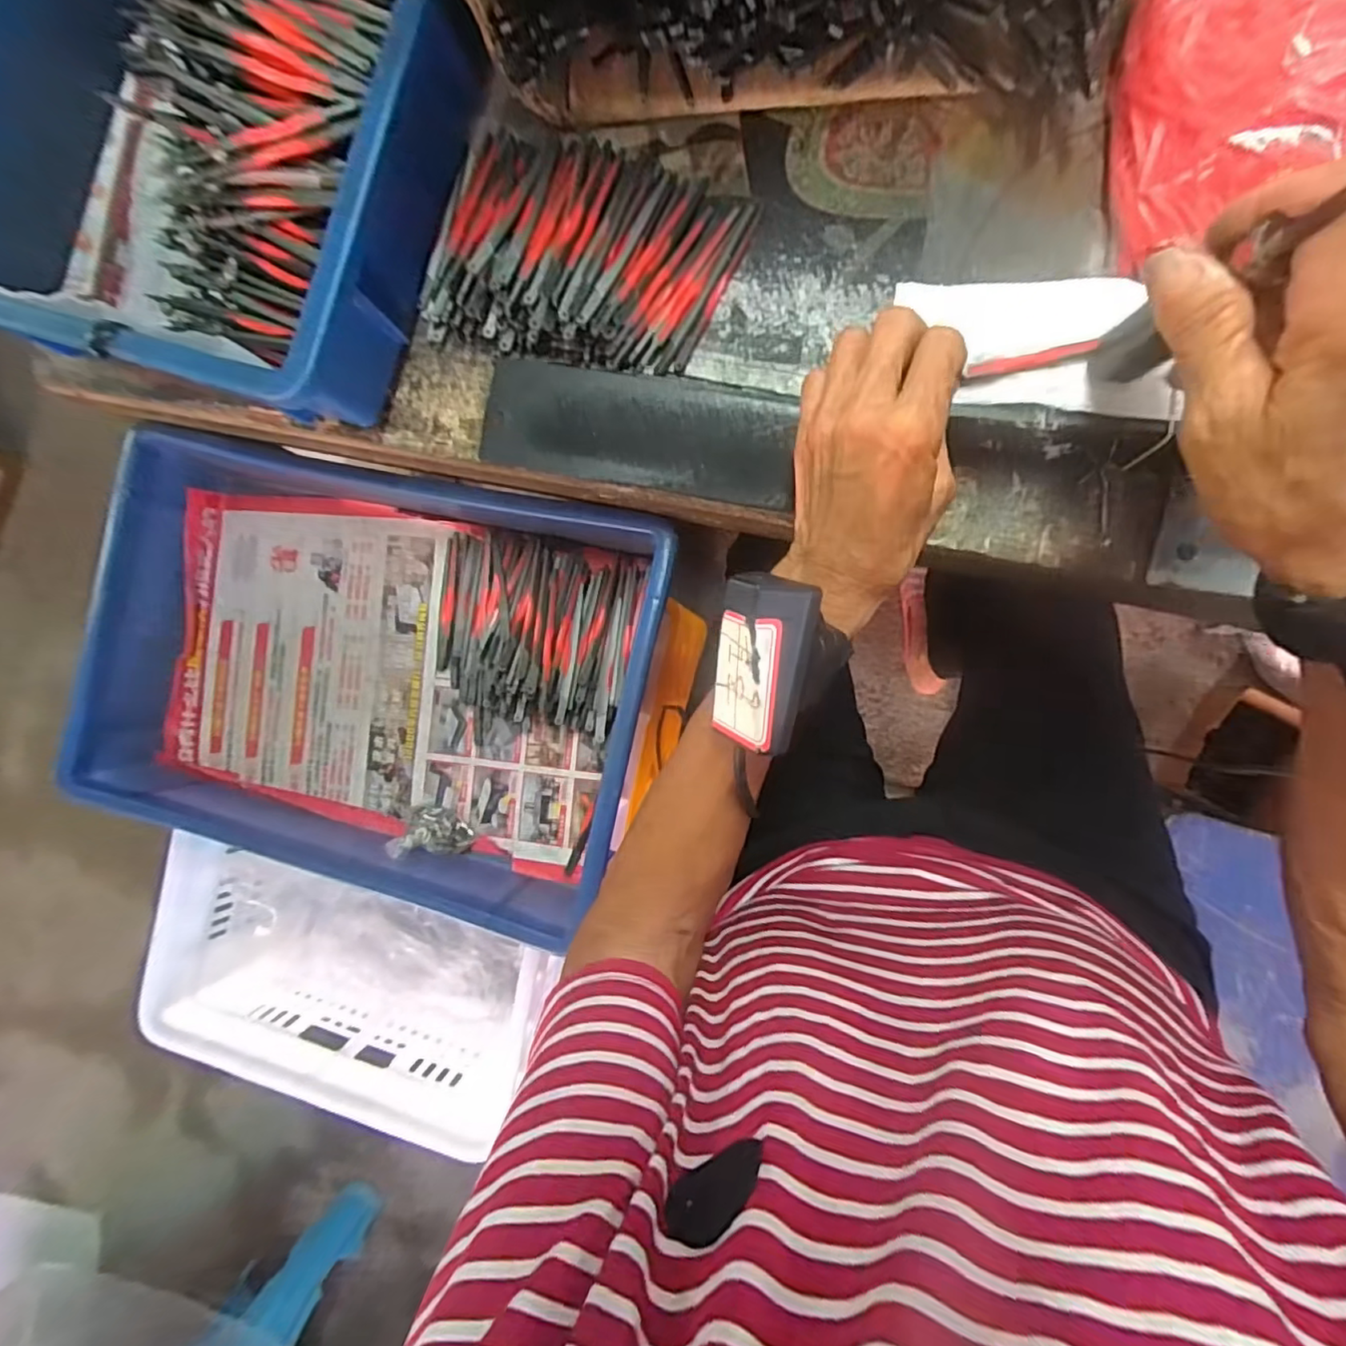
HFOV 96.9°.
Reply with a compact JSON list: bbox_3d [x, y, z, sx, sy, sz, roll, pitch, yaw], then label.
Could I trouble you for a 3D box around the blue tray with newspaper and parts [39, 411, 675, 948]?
[{"bbox_3d":[-0.220,0.002,0.436,0.399,0.087,0.286,13,91,10],"label":"blue tray with newspaper and parts"}]

